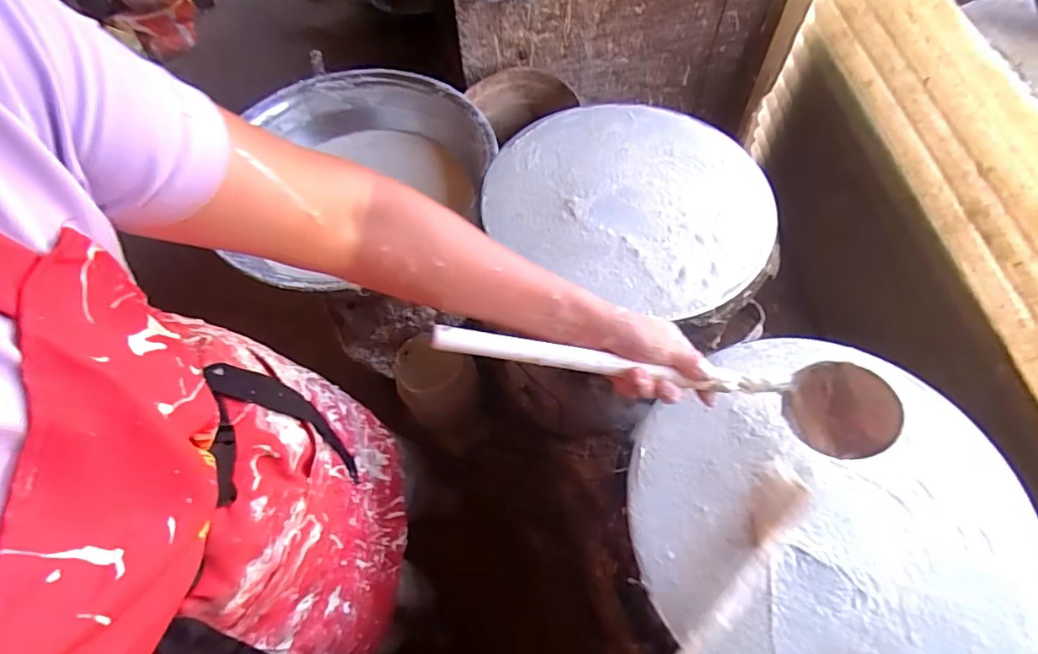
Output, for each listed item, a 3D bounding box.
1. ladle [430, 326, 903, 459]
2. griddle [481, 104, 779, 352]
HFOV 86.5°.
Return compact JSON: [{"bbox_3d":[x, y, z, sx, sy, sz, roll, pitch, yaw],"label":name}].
[{"bbox_3d":[0.127,0.049,0.475,0.399,0.076,0.072,9,62,-9],"label":"ladle"},{"bbox_3d":[0.152,-0.176,0.727,0.367,0.032,0.343,-2,62,3],"label":"griddle"}]

